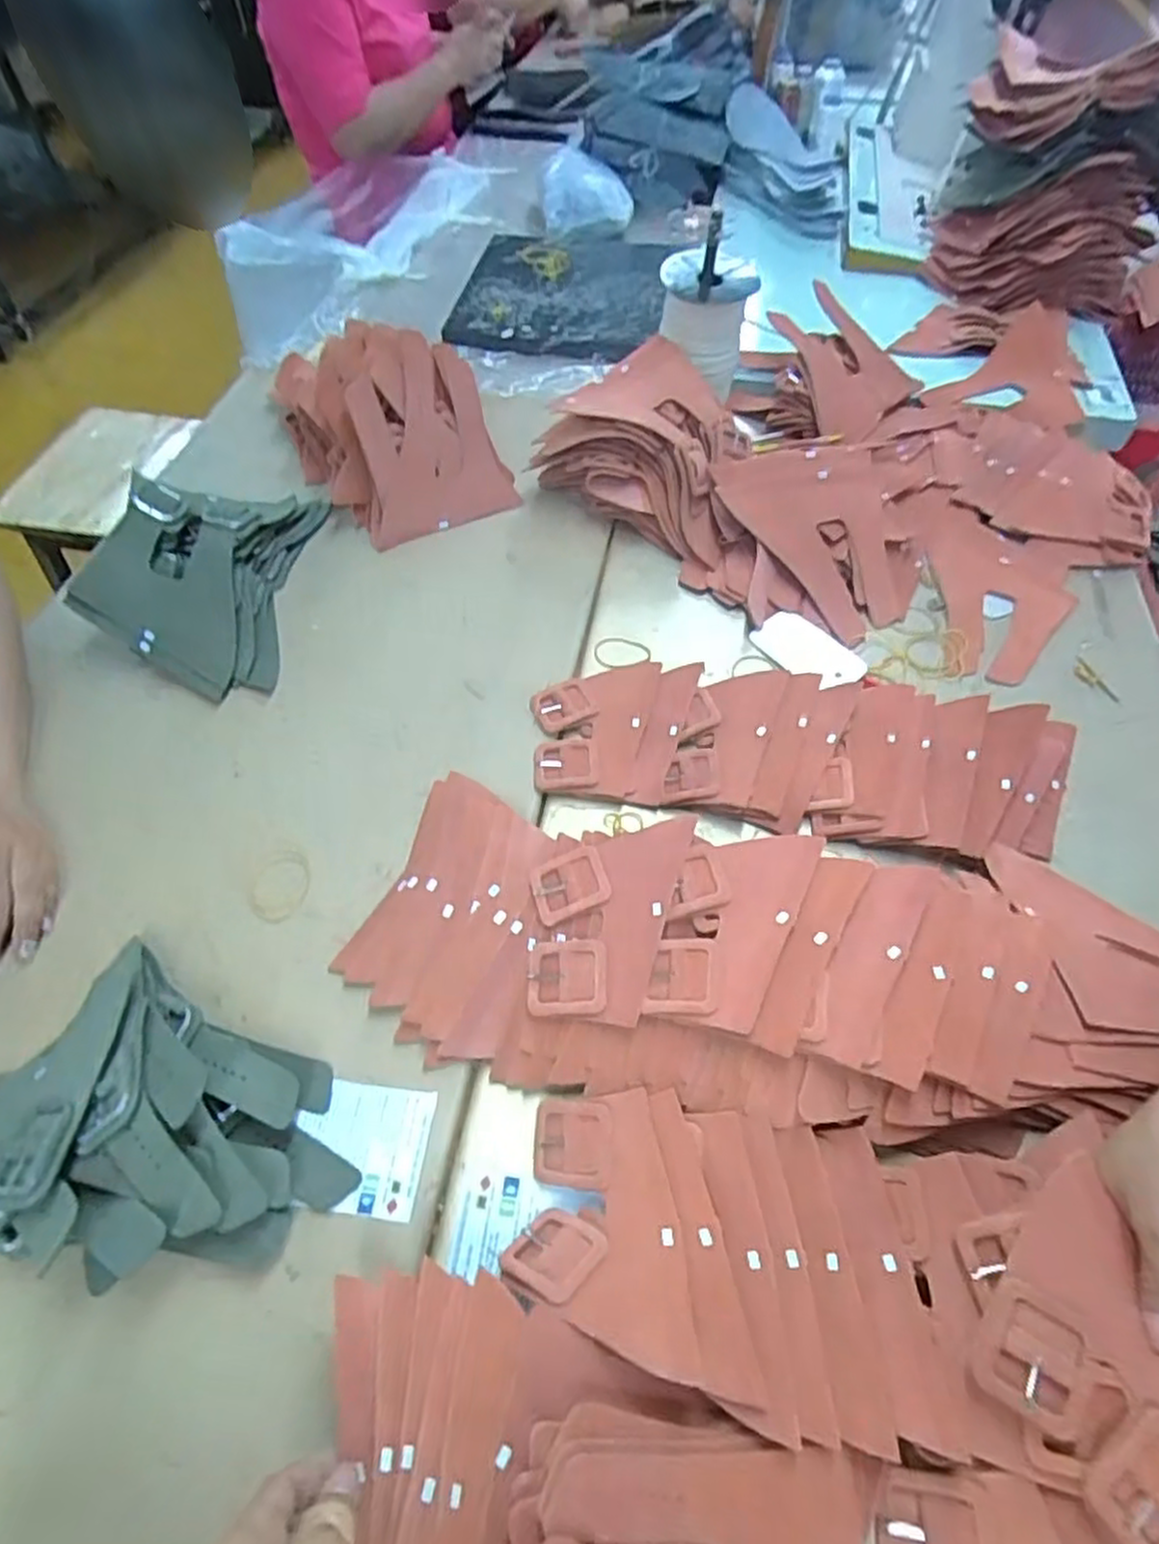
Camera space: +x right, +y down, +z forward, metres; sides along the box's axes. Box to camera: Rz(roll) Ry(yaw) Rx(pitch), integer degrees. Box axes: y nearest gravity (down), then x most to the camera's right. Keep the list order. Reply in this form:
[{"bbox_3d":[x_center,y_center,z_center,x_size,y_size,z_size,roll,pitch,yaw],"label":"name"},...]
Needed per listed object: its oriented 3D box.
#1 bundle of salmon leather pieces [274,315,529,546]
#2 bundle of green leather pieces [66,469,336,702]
[{"bbox_3d":[-0.203,-0.380,0.801,0.183,0.130,0.247,-26,60,-16],"label":"bundle of salmon leather pieces"},{"bbox_3d":[-0.346,-0.200,0.703,0.151,0.092,0.257,3,57,2],"label":"bundle of green leather pieces"}]

